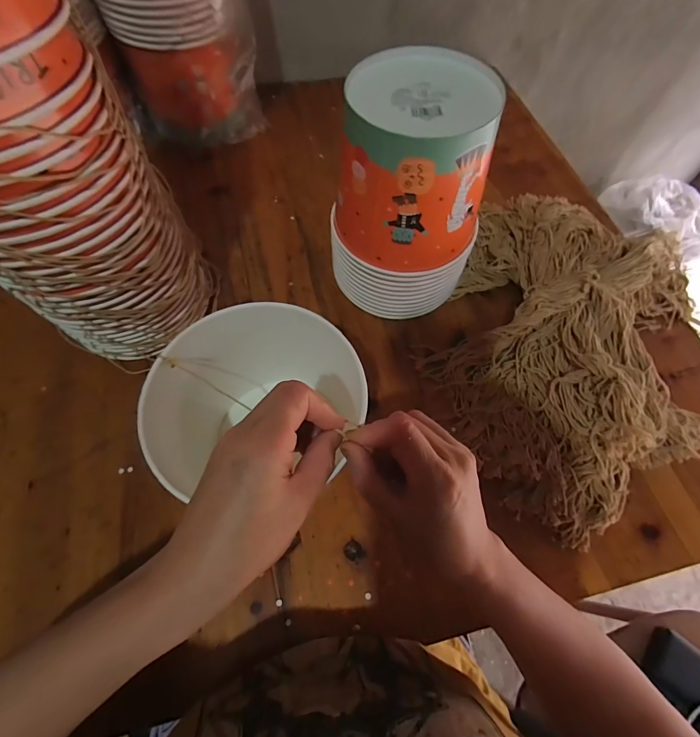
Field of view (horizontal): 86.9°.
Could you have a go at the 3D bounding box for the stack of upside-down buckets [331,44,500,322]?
[{"bbox_3d":[0.062,-0.171,0.388,0.153,0.213,0.140,9,64,4],"label":"stack of upside-down buckets"}]

